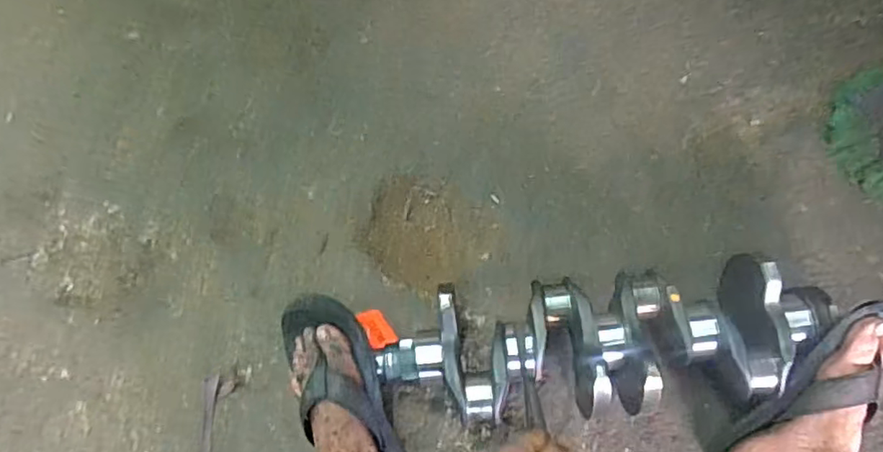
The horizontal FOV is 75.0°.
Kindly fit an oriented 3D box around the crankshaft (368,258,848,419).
[{"bbox_3d":[0.177,0.136,0.661,0.482,0.123,0.154,-7,66,-1],"label":"crankshaft"}]

